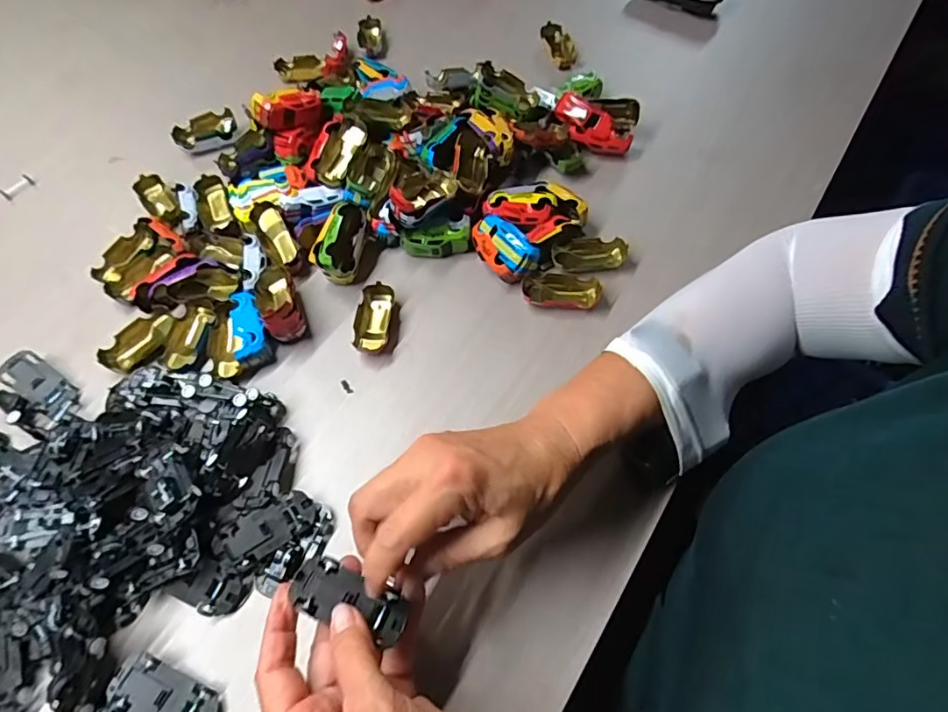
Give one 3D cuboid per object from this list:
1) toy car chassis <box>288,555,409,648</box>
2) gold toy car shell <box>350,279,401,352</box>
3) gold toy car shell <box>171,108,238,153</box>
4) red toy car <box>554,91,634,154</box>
[{"bbox_3d":[-0.069,0.134,0.292,0.063,0.008,0.028,24,63,1],"label":"toy car chassis"},{"bbox_3d":[-0.081,-0.030,0.447,0.036,0.015,0.062,0,60,3],"label":"gold toy car shell"},{"bbox_3d":[-0.282,-0.235,0.563,0.065,0.026,0.031,-18,61,-8],"label":"gold toy car shell"},{"bbox_3d":[0.116,-0.227,0.519,0.082,0.028,0.037,40,69,6],"label":"red toy car"}]

